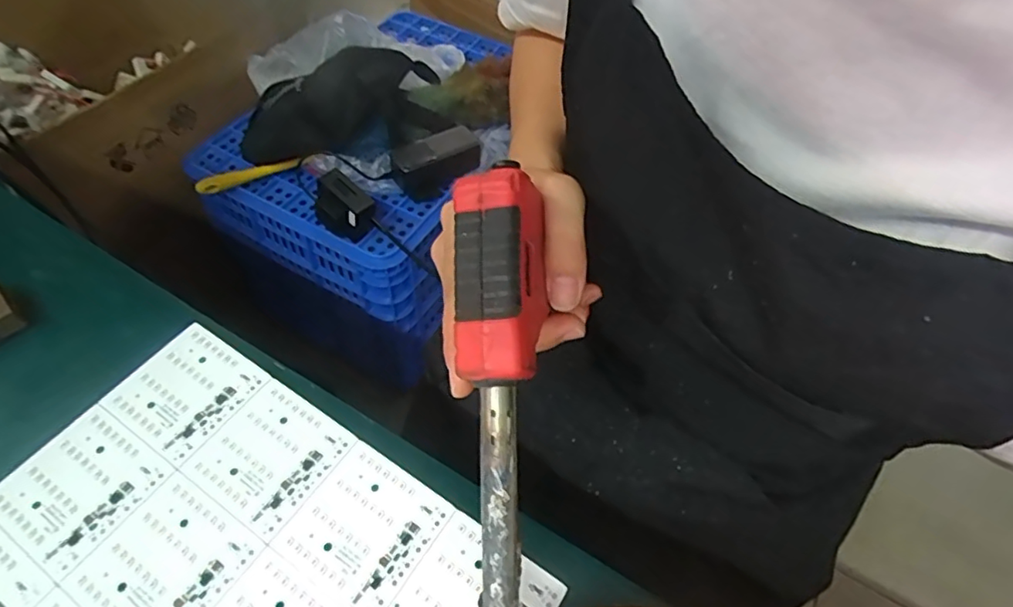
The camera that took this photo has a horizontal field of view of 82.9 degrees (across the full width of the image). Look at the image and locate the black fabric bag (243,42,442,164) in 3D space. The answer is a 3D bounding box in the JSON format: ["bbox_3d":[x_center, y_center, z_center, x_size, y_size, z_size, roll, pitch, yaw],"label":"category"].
[{"bbox_3d":[-0.271,-0.312,0.887,0.175,0.069,0.303,33,72,12],"label":"black fabric bag"}]

